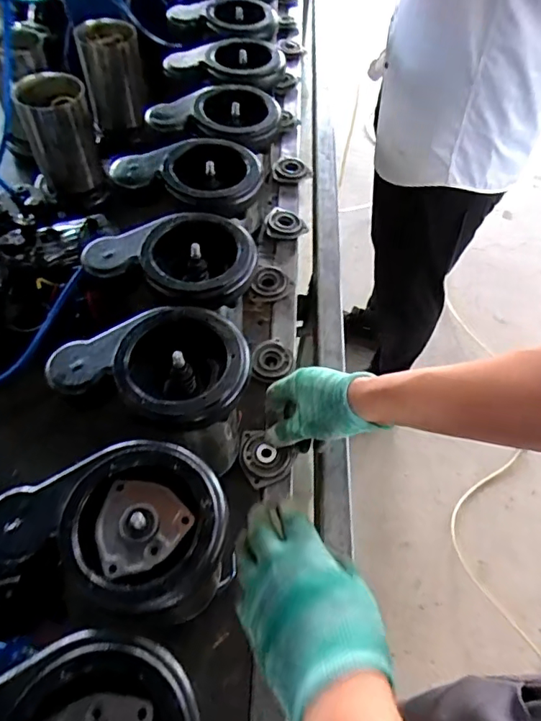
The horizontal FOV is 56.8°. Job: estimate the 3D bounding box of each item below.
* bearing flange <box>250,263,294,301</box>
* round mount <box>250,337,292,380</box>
[{"bbox_3d":[0.001,-0.108,0.710,0.056,0.013,0.058,14,56,5],"label":"bearing flange"},{"bbox_3d":[0.002,0.000,0.642,0.049,0.010,0.063,13,56,4],"label":"round mount"}]

